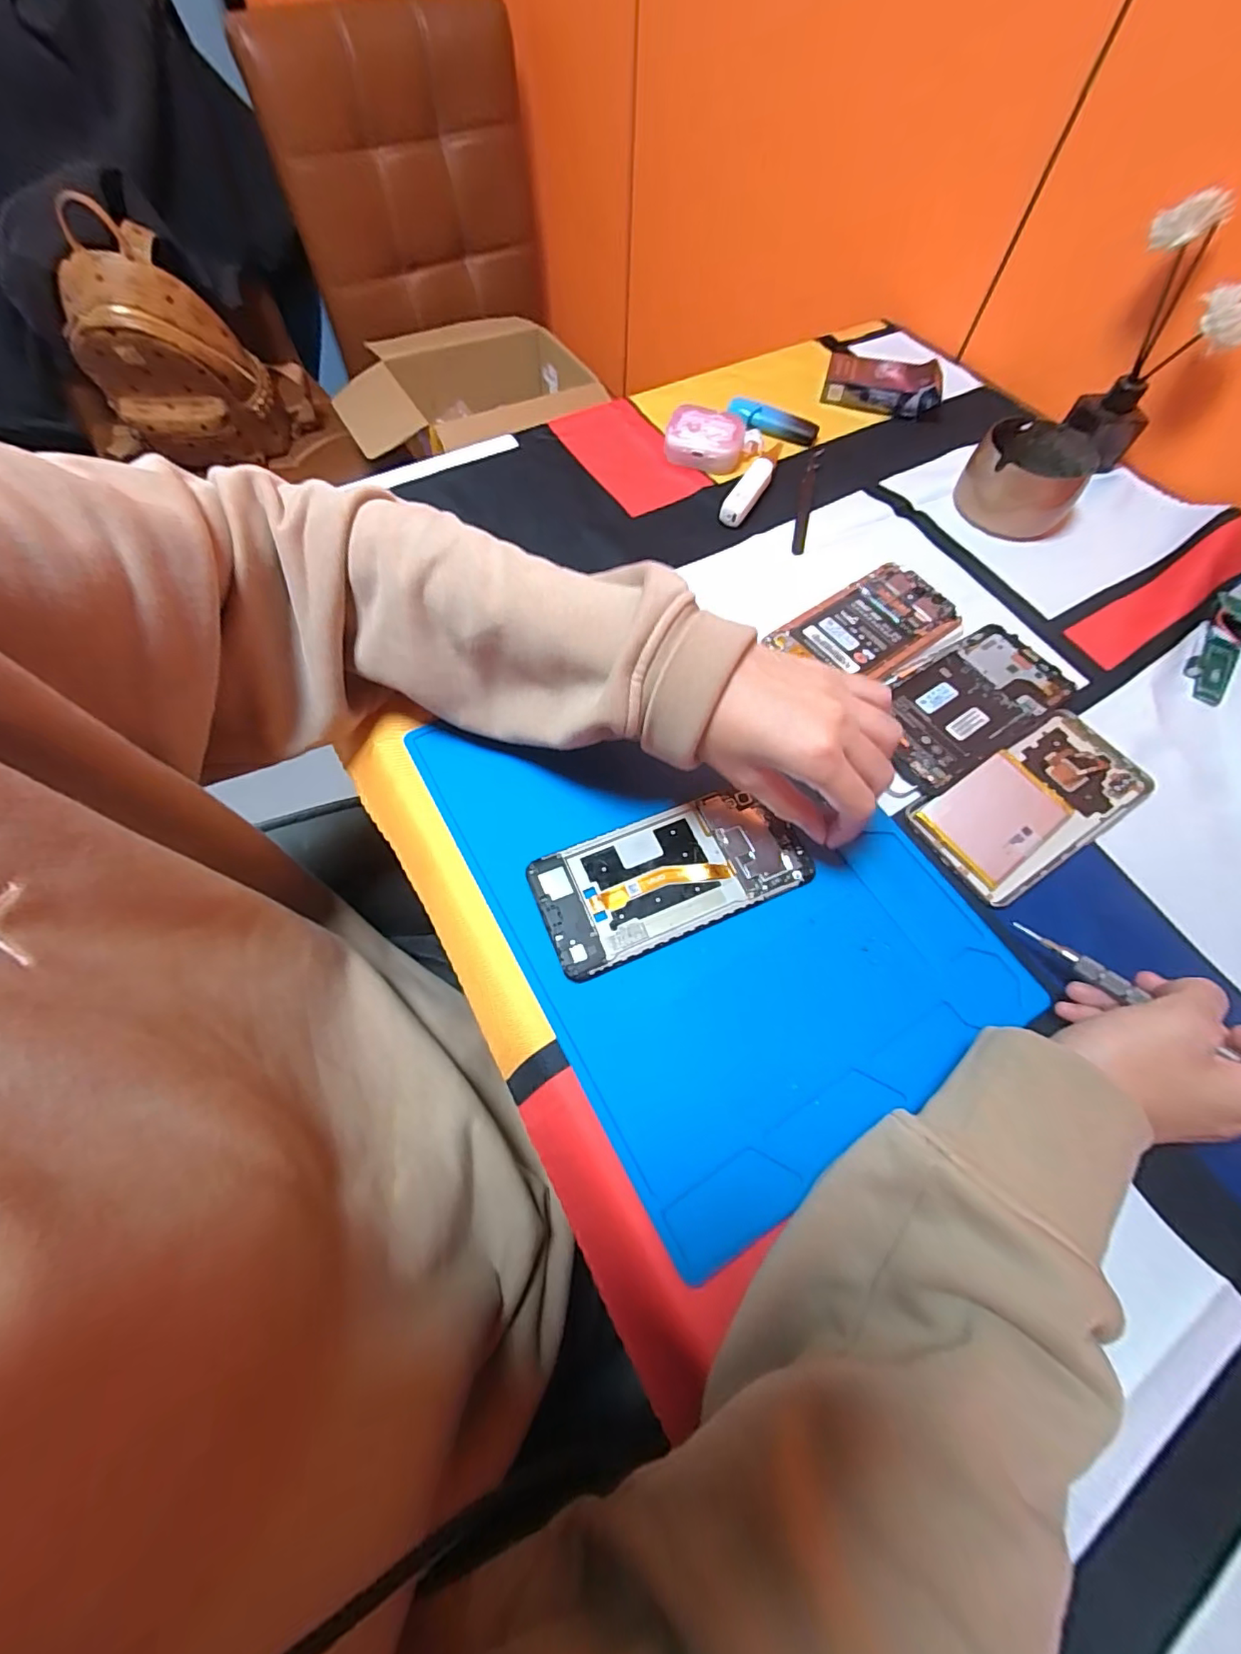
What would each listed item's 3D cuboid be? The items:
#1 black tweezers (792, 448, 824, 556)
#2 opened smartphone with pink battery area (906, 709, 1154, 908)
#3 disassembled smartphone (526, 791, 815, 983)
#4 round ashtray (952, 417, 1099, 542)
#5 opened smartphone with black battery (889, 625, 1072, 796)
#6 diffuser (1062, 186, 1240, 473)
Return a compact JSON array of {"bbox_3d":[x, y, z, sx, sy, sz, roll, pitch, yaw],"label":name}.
[{"bbox_3d":[0.155,-0.277,0.464,0.013,0.012,0.137,15,64,5],"label":"black tweezers"},{"bbox_3d":[0.254,-0.018,0.341,0.152,0.012,0.071,-28,68,-15],"label":"opened smartphone with pink battery area"},{"bbox_3d":[0.029,0.025,0.311,0.147,0.007,0.068,-19,65,-11],"label":"disassembled smartphone"},{"bbox_3d":[0.327,-0.285,0.455,0.085,0.050,0.088,1,64,-2],"label":"round ashtray"},{"bbox_3d":[0.225,-0.080,0.368,0.142,0.012,0.071,-30,69,-16],"label":"opened smartphone with black battery"},{"bbox_3d":[0.419,-0.370,0.441,0.053,0.154,0.094,-9,64,-7],"label":"diffuser"}]

